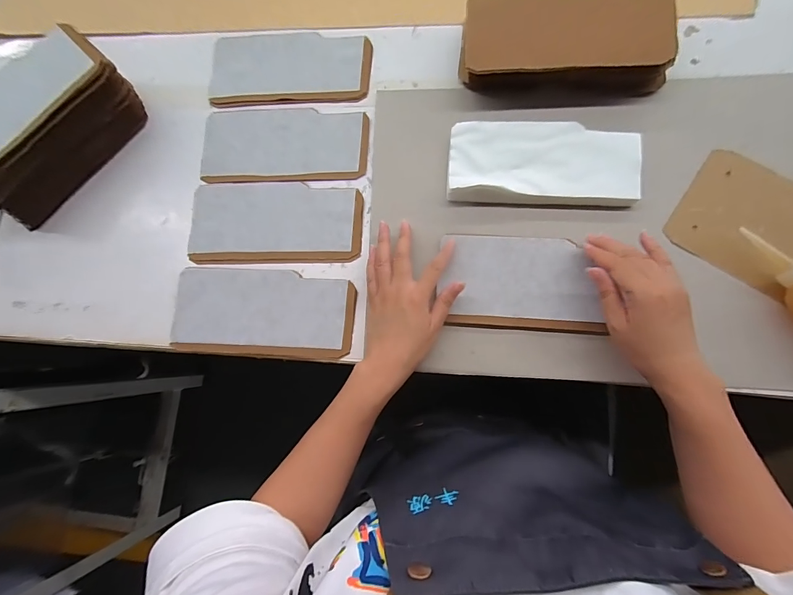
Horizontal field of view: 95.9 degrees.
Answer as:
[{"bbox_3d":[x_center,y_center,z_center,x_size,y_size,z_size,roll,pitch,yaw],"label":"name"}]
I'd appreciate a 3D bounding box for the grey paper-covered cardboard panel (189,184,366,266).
[{"bbox_3d":[-0.158,-0.096,0.462,0.228,0.012,0.106,1,81,5],"label":"grey paper-covered cardboard panel"}]

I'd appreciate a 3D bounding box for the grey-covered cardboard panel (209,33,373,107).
[{"bbox_3d":[-0.147,-0.316,0.493,0.222,0.015,0.097,1,81,5],"label":"grey-covered cardboard panel"}]

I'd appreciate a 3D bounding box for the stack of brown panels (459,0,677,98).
[{"bbox_3d":[0.200,-0.304,0.435,0.237,0.049,0.113,3,81,6],"label":"stack of brown panels"}]

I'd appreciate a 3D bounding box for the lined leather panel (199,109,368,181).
[{"bbox_3d":[-0.149,-0.204,0.474,0.221,0.010,0.100,-1,81,5],"label":"lined leather panel"}]

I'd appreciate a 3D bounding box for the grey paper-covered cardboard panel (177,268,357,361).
[{"bbox_3d":[-0.164,0.018,0.437,0.224,0.009,0.103,3,81,6],"label":"grey paper-covered cardboard panel"}]

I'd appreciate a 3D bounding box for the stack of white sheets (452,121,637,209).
[{"bbox_3d":[0.170,-0.158,0.424,0.211,0.026,0.097,3,81,6],"label":"stack of white sheets"}]

